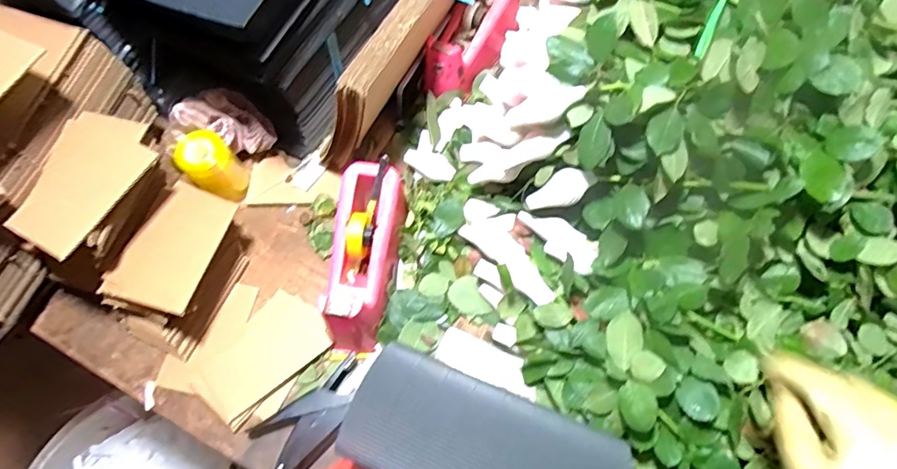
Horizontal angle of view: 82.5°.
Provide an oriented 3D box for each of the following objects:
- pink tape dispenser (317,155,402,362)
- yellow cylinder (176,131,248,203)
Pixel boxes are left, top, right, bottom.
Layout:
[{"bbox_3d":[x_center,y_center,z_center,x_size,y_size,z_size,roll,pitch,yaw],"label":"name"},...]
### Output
[{"bbox_3d":[-0.102,0.026,0.585,0.074,0.089,0.226,6,83,4],"label":"pink tape dispenser"},{"bbox_3d":[-0.307,-0.086,0.670,0.063,0.087,0.064,-39,70,-15],"label":"yellow cylinder"}]

